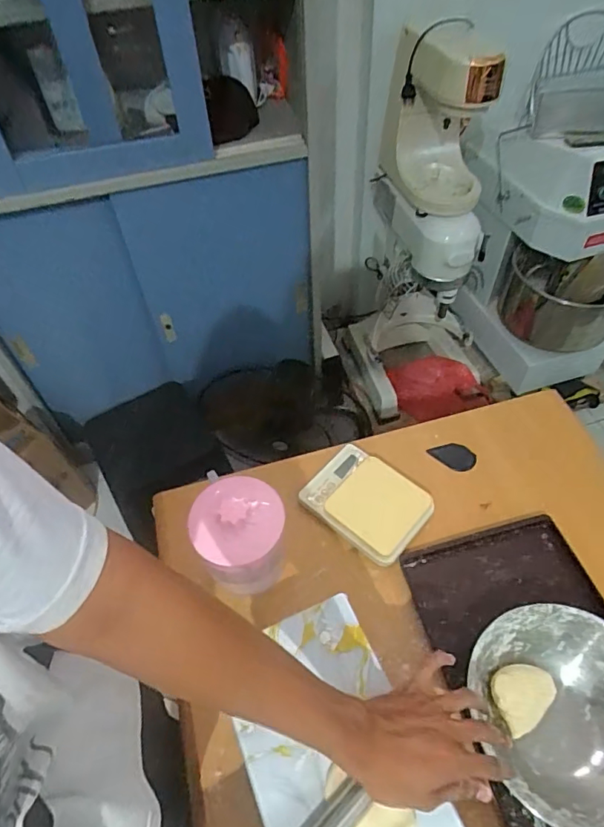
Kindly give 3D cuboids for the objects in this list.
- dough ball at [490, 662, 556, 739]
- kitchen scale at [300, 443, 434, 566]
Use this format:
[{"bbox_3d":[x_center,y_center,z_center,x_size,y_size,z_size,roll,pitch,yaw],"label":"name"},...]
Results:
[{"bbox_3d":[0.267,0.336,0.603,0.081,0.029,0.062,-22,54,-14],"label":"dough ball"},{"bbox_3d":[0.099,0.137,0.783,0.178,0.041,0.133,34,61,26],"label":"kitchen scale"}]

